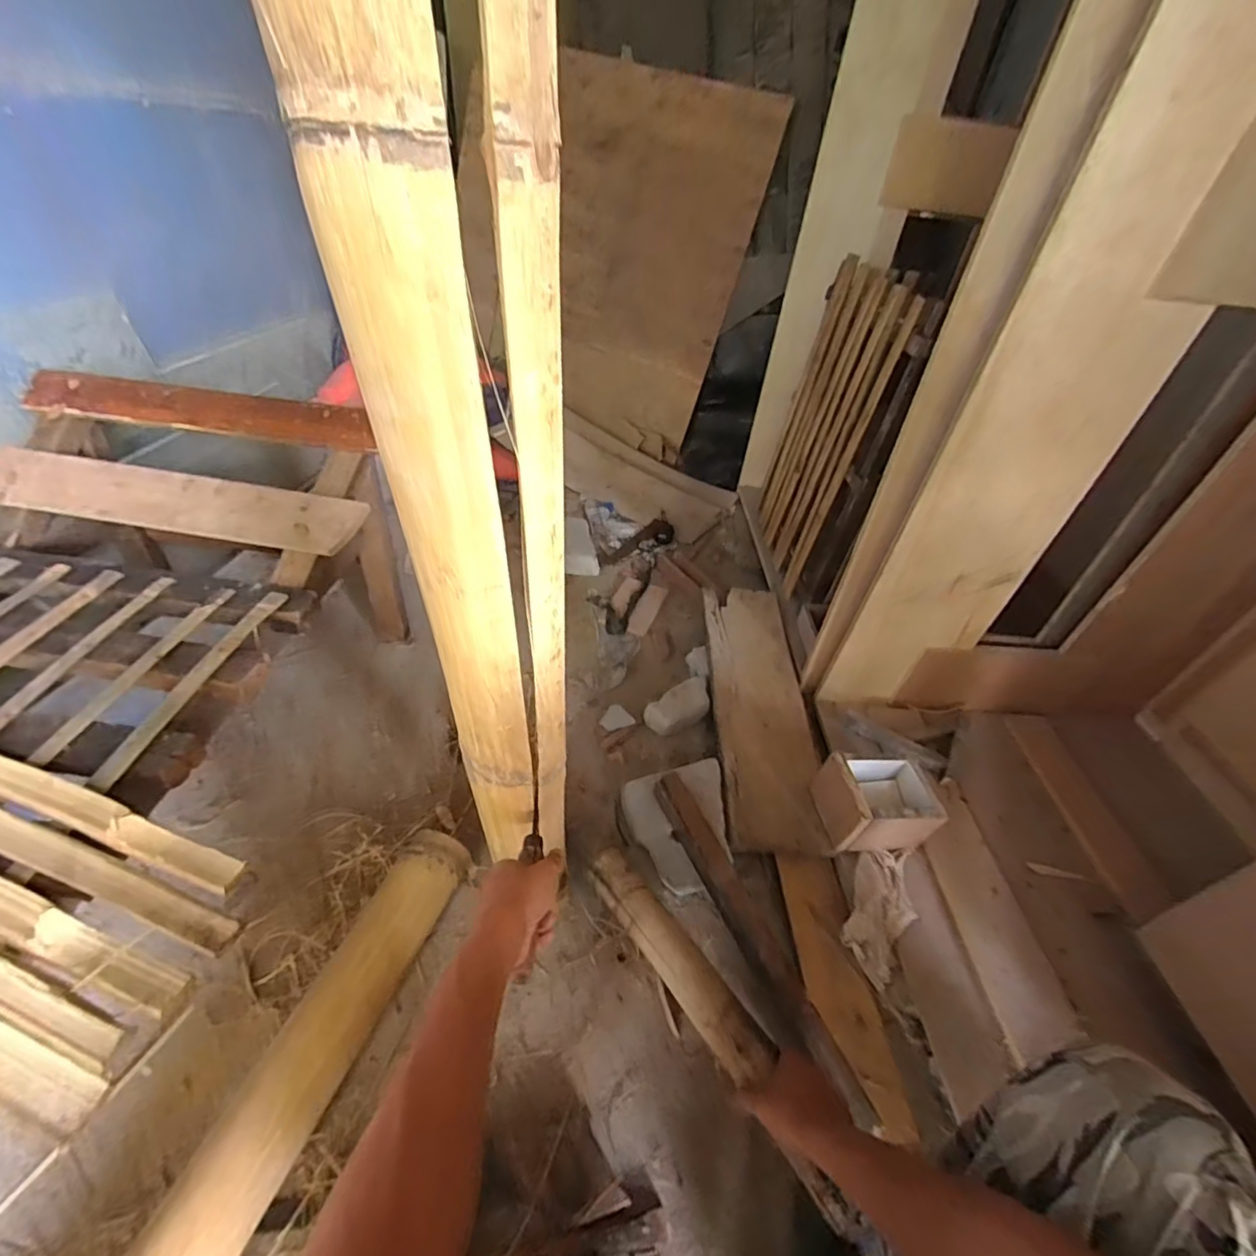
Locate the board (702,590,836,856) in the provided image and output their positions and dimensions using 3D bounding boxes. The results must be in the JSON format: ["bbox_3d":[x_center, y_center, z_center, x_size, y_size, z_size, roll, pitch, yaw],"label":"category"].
[{"bbox_3d":[0.273,0.147,1.153,0.182,0.020,0.634,3,48,-3],"label":"board"}]

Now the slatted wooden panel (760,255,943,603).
[{"bbox_3d":[0.462,-0.448,1.310,0.037,0.681,0.514,4,42,-7],"label":"slatted wooden panel"}]

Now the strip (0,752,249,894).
[{"bbox_3d":[-0.873,0.114,0.651,1.041,0.017,0.044,15,42,11],"label":"strip"}]

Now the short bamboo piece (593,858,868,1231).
[{"bbox_3d":[0.092,0.460,0.704,0.060,0.056,0.473,-20,36,-27],"label":"short bamboo piece"}]

